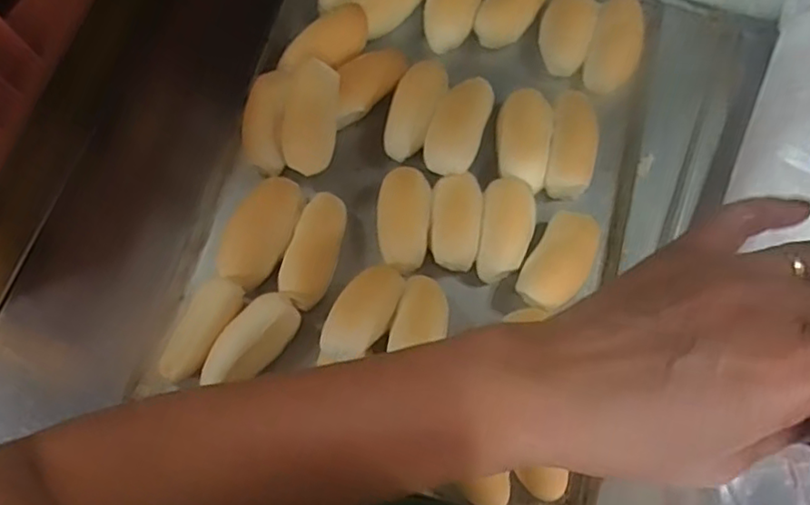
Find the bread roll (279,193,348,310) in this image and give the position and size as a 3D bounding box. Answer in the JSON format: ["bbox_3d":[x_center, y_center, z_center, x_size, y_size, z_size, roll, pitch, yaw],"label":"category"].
[{"bbox_3d":[-0.068,-0.001,0.471,0.035,0.023,0.085,18,73,7],"label":"bread roll"}]

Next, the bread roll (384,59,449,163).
[{"bbox_3d":[0.010,-0.114,0.503,0.039,0.041,0.085,17,73,7],"label":"bread roll"}]

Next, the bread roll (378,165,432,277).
[{"bbox_3d":[-0.001,-0.023,0.476,0.038,0.027,0.079,5,72,3],"label":"bread roll"}]

